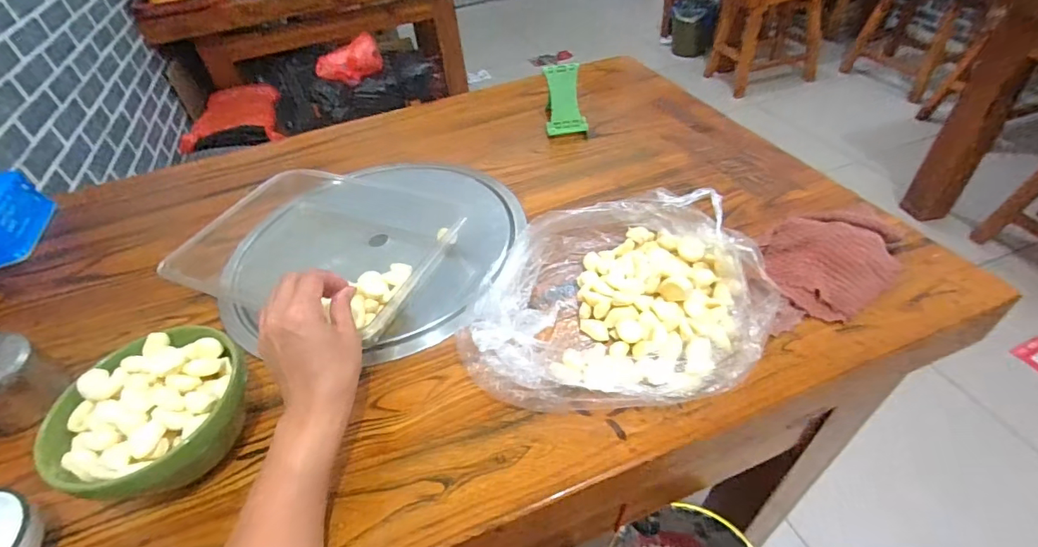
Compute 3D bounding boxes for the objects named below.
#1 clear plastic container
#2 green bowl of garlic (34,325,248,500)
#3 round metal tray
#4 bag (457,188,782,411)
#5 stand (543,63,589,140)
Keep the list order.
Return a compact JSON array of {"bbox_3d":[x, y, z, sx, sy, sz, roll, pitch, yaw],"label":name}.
[{"bbox_3d":[-0.246,-0.040,0.618,0.318,0.069,0.242,13,48,20],"label":"clear plastic container"},{"bbox_3d":[-0.306,0.127,0.420,0.138,0.083,0.142,-4,44,4],"label":"green bowl of garlic"},{"bbox_3d":[-0.187,-0.037,0.630,0.371,0.027,0.371,-4,44,4],"label":"round metal tray"},{"bbox_3d":[0.091,0.012,0.494,0.284,0.072,0.250,-4,44,4],"label":"bag"},{"bbox_3d":[0.077,-0.283,0.793,0.067,0.092,0.072,-4,44,4],"label":"stand"}]

